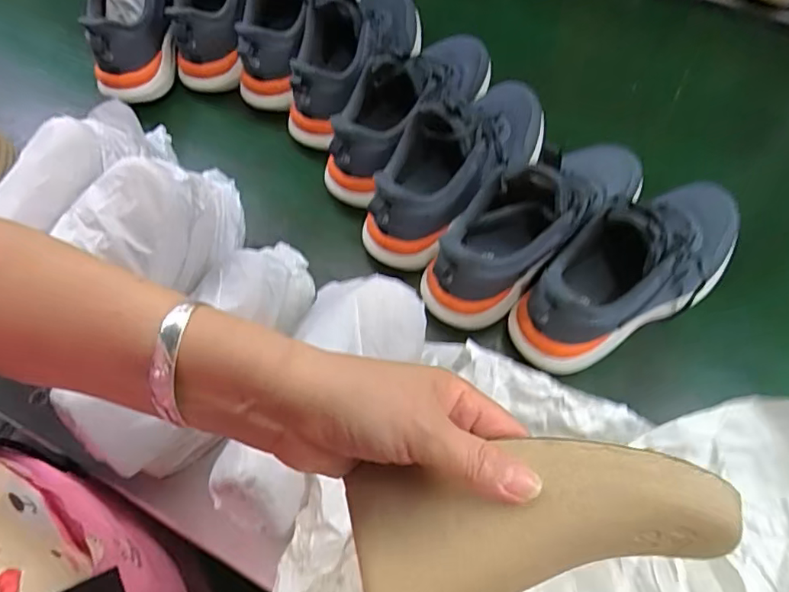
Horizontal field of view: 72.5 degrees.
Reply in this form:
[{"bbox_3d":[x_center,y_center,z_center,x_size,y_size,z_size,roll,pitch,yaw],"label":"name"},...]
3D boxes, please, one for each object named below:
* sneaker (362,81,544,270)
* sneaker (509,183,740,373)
[{"bbox_3d":[0.080,-0.157,0.604,0.117,0.129,0.267,41,70,21],"label":"sneaker"},{"bbox_3d":[0.241,-0.029,0.542,0.278,0.124,0.101,-26,64,-12],"label":"sneaker"}]

